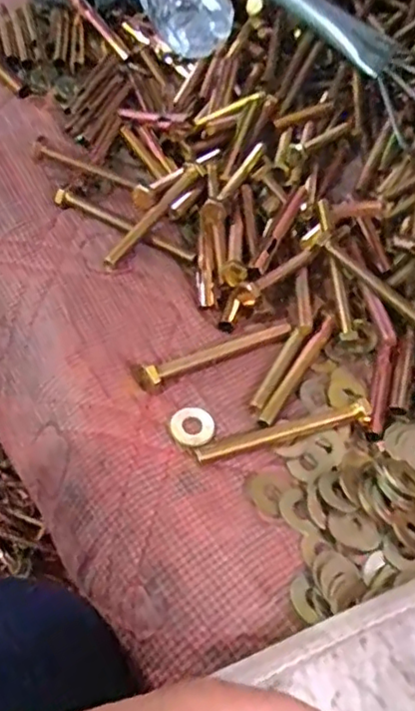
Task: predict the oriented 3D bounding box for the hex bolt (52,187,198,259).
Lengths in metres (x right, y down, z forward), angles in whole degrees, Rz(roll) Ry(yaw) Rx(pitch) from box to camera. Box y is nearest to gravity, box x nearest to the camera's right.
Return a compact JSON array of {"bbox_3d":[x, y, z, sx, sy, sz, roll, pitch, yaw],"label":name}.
[{"bbox_3d":[-0.058,-0.091,0.417,0.107,0.013,0.013,26,51,10],"label":"hex bolt"}]

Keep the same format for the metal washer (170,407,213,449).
[{"bbox_3d":[-0.008,0.039,0.330,0.023,0.004,0.024,5,51,-6],"label":"metal washer"}]

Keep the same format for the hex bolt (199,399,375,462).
[{"bbox_3d":[0.045,0.042,0.336,0.106,0.012,0.010,-11,54,-19],"label":"hex bolt"}]

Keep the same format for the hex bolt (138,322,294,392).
[{"bbox_3d":[0.006,-0.003,0.363,0.107,0.011,0.014,-20,58,-31],"label":"hex bolt"}]

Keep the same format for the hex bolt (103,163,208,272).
[{"bbox_3d":[-0.036,-0.098,0.414,0.010,0.014,0.107,31,60,17],"label":"hex bolt"}]

